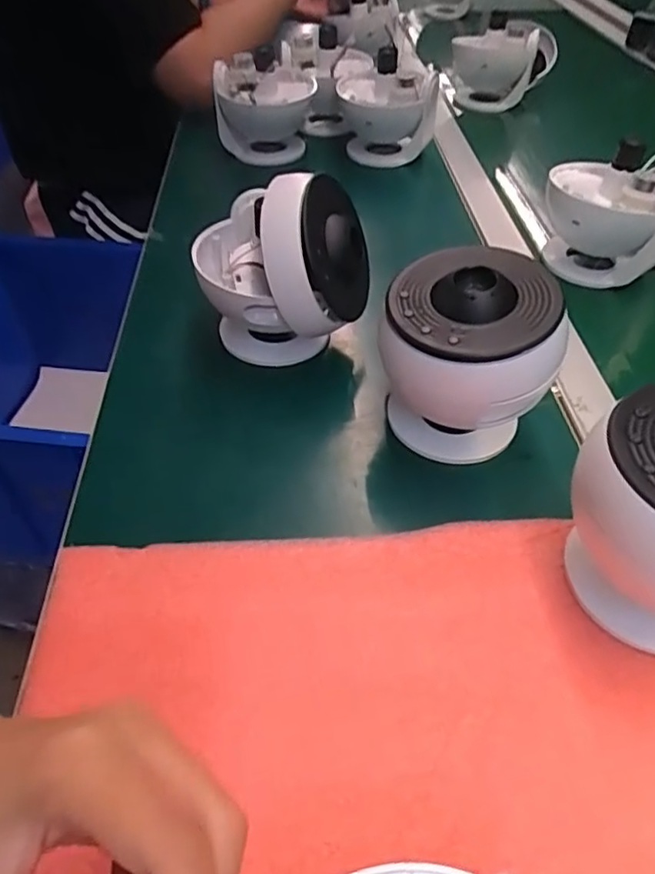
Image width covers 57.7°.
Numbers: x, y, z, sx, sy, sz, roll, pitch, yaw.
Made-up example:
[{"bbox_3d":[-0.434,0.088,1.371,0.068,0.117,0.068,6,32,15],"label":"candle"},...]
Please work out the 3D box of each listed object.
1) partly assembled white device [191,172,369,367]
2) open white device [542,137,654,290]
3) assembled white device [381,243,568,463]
[{"bbox_3d":[-0.038,-0.133,0.462,0.125,0.125,0.112,-10,48,-10],"label":"partly assembled white device"},{"bbox_3d":[0.303,-0.219,0.559,0.187,0.101,0.109,-13,48,-12],"label":"open white device"},{"bbox_3d":[0.090,-0.050,0.389,0.108,0.109,0.103,8,47,7],"label":"assembled white device"}]

